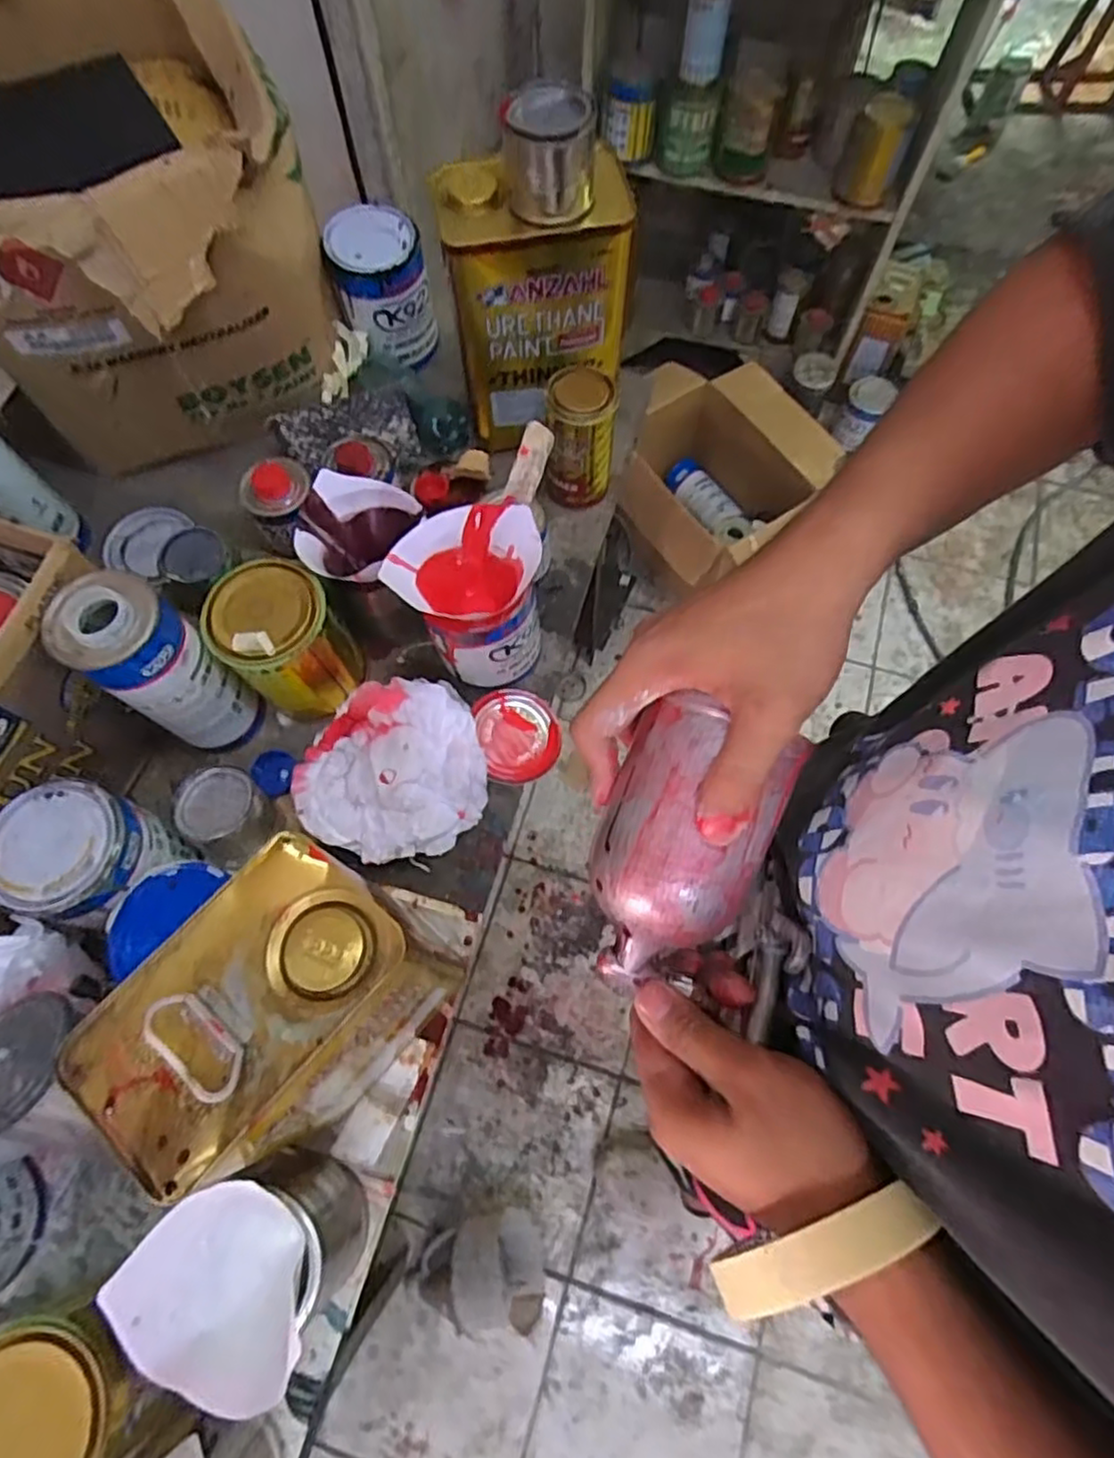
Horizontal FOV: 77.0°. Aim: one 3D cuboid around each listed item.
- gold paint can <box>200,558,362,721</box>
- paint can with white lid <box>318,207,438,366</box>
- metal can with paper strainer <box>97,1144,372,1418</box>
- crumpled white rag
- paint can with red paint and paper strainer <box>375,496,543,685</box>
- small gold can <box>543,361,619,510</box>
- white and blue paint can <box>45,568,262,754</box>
[{"bbox_3d":[-0.247,-0.080,0.650,0.100,0.133,0.092,0,69,1],"label":"gold paint can"},{"bbox_3d":[-0.195,-0.497,0.798,0.100,0.132,0.094,-18,70,-6],"label":"paint can with white lid"},{"bbox_3d":[-0.199,0.363,0.483,0.111,0.139,0.104,0,69,1],"label":"metal can with paper strainer"},{"bbox_3d":[-0.153,0.038,0.649,0.166,0.042,0.160,-7,69,-2],"label":"crumpled white rag"},{"bbox_3d":[-0.076,-0.123,0.640,0.119,0.147,0.111,0,69,1],"label":"paint can with red paint and paper strainer"},{"bbox_3d":[0.024,-0.305,0.736,0.069,0.131,0.069,0,69,1],"label":"small gold can"},{"bbox_3d":[-0.335,-0.048,0.609,0.077,0.205,0.083,0,69,1],"label":"white and blue paint can"}]

